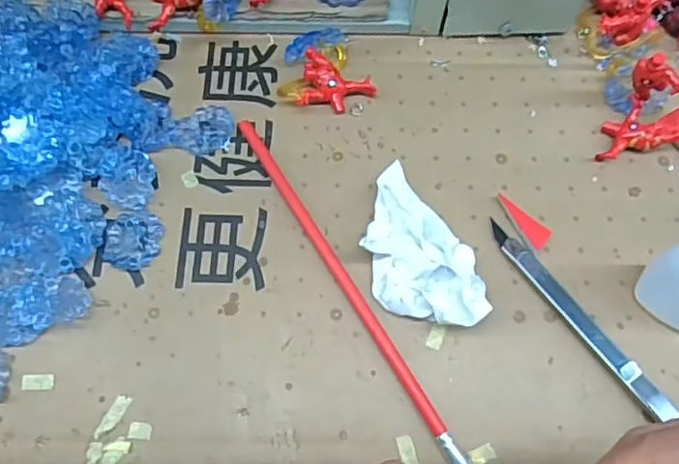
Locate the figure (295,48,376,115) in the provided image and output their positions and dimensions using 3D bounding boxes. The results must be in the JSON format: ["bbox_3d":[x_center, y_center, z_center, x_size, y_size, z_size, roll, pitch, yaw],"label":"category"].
[{"bbox_3d":[-0.001,-0.092,0.381,0.046,0.016,0.037,8,68,2],"label":"figure"}]

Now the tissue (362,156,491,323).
[{"bbox_3d":[0.041,0.008,0.327,0.053,0.035,0.099,-19,70,-8],"label":"tissue"}]

